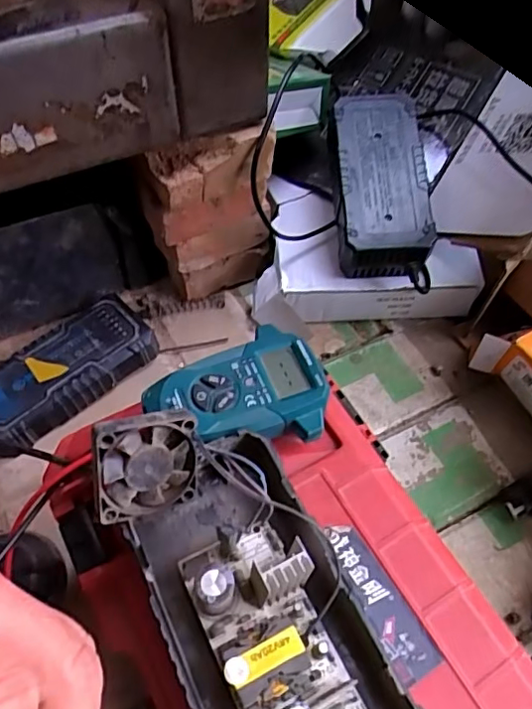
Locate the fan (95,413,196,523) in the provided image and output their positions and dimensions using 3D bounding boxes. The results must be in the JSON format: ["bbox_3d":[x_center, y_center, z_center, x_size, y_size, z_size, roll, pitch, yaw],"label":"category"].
[{"bbox_3d":[-0.059,0.055,0.279,0.051,0.054,0.009,-8,23,-28],"label":"fan"}]

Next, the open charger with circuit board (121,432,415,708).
[{"bbox_3d":[-0.001,0.122,0.262,0.087,0.055,0.182,-23,58,-16],"label":"open charger with circuit board"}]

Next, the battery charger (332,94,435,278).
[{"bbox_3d":[0.112,-0.172,0.570,0.091,0.058,0.183,-1,78,-2],"label":"battery charger"}]

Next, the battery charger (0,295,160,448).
[{"bbox_3d":[-0.193,0.018,0.554,0.094,0.034,0.170,39,64,22],"label":"battery charger"}]

